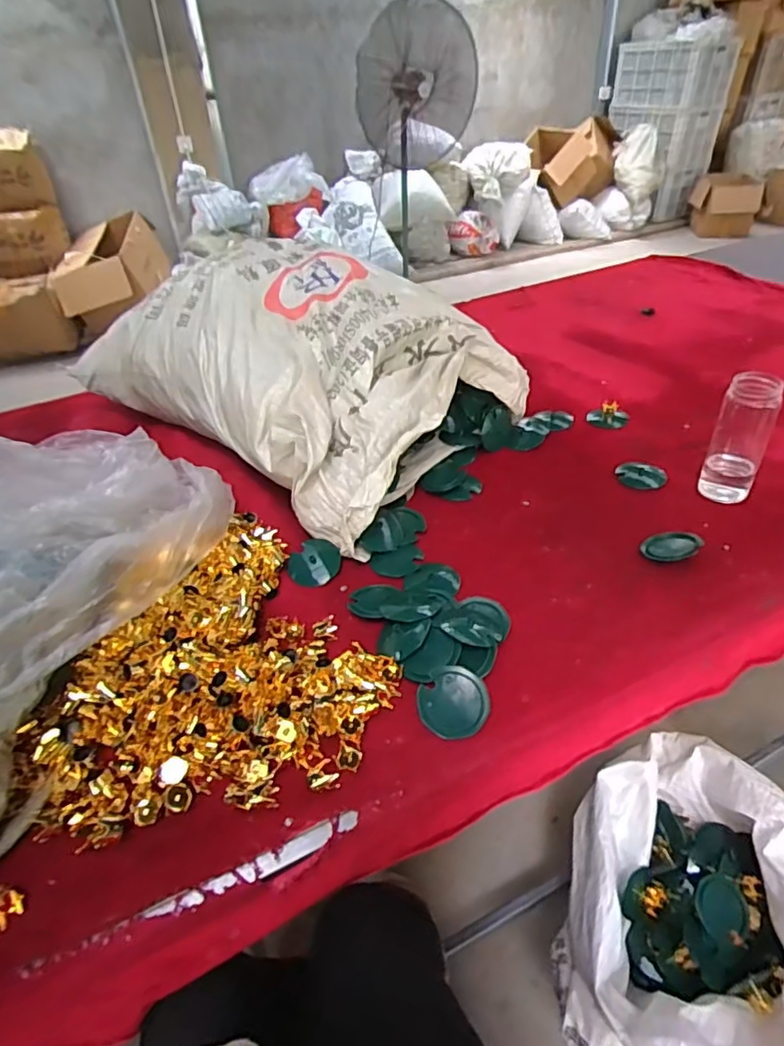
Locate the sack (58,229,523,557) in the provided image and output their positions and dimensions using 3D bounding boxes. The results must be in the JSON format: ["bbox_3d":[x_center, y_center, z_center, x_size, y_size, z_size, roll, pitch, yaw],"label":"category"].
[{"bbox_3d":[-0.202,-0.322,1.055,0.800,0.256,0.466,28,50,34],"label":"sack"}]

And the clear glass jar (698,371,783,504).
[{"bbox_3d":[0.515,-0.120,0.839,0.074,0.195,0.084,20,46,28],"label":"clear glass jar"}]

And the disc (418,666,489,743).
[{"bbox_3d":[0.067,0.194,0.612,0.075,0.007,0.076,-1,58,2],"label":"disc"}]

